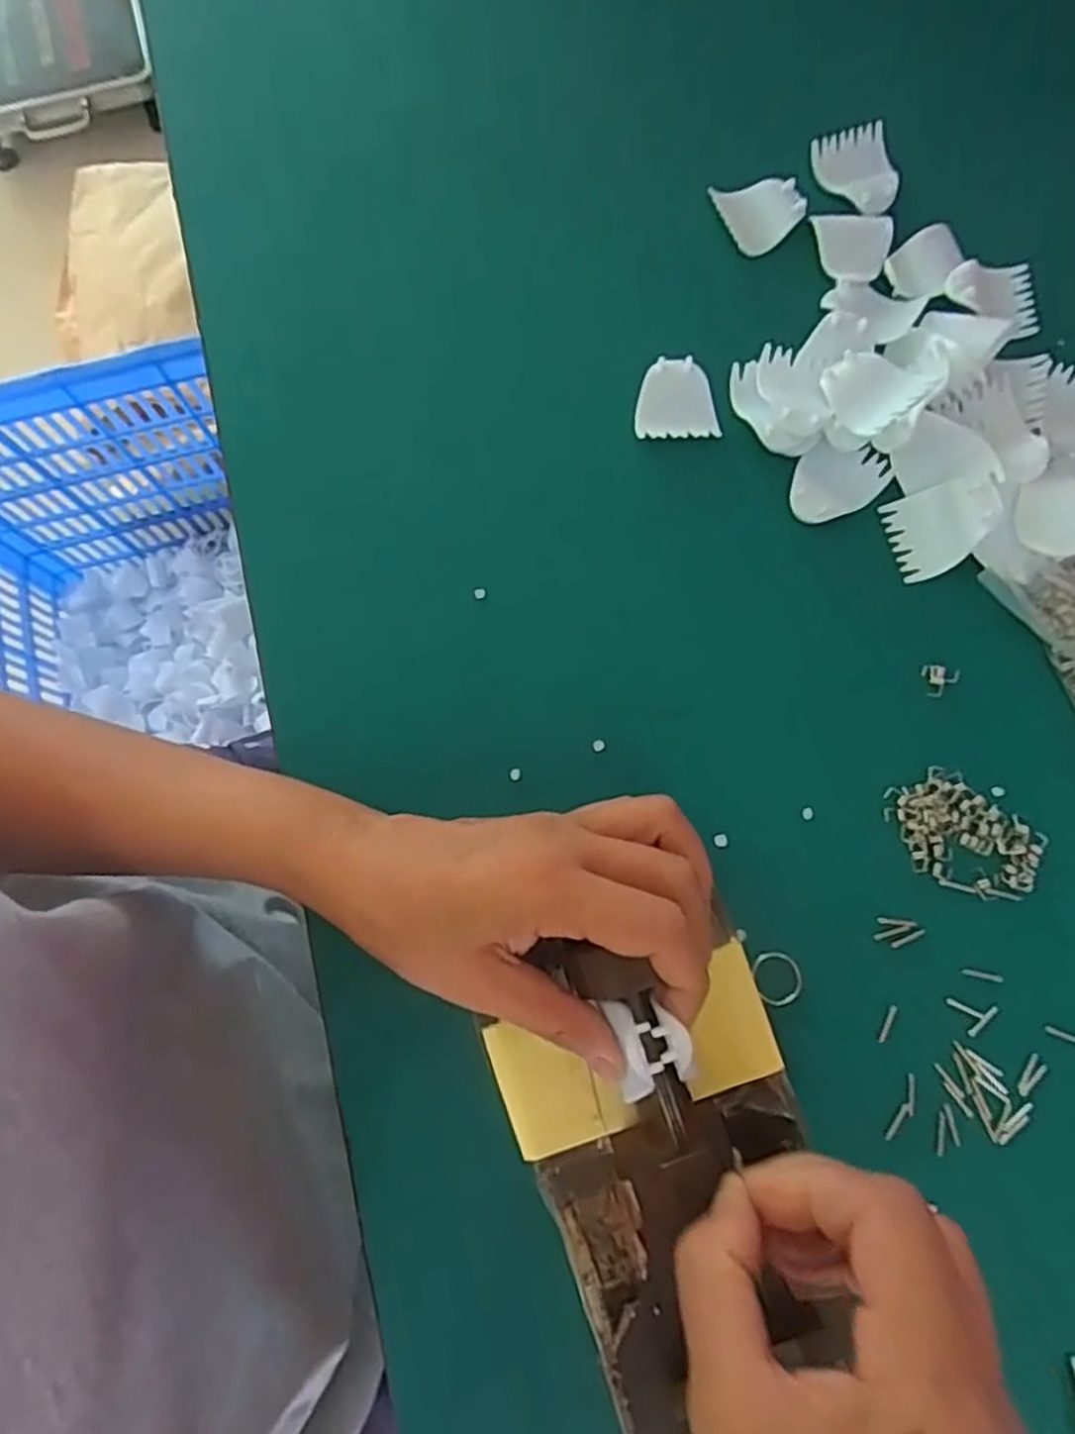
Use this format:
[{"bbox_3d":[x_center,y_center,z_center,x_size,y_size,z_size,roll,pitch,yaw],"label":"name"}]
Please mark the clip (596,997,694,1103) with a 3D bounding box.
[{"bbox_3d":[0.039,0.115,0.268,0.026,0.019,0.035,-16,76,-4],"label":"clip"}]

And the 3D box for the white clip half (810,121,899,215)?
[{"bbox_3d":[0.172,-0.288,0.407,0.043,0.012,0.051,-13,78,-2],"label":"white clip half"}]

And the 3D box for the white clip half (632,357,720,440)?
[{"bbox_3d":[0.068,-0.156,0.376,0.040,0.006,0.043,0,76,0],"label":"white clip half"}]

